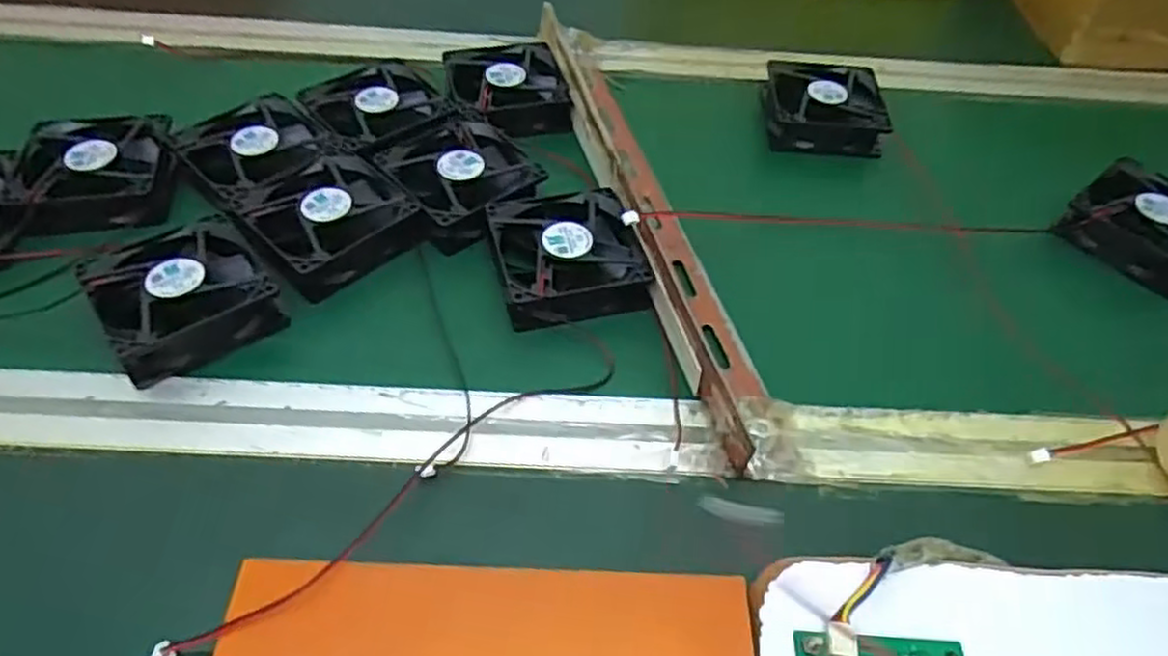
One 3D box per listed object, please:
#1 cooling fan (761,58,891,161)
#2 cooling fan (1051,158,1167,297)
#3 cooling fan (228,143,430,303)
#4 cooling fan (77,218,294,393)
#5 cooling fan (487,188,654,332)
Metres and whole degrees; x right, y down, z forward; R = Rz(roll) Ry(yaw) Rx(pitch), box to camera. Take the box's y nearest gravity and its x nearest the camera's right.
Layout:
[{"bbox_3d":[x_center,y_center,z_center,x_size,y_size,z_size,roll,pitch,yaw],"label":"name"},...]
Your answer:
[{"bbox_3d":[0.175,-0.162,0.538,0.081,0.032,0.077,4,47,2],"label":"cooling fan"},{"bbox_3d":[0.361,-0.067,0.470,0.077,0.029,0.078,-30,55,-27],"label":"cooling fan"},{"bbox_3d":[-0.151,-0.063,0.431,0.087,0.023,0.085,34,55,26],"label":"cooling fan"},{"bbox_3d":[-0.213,-0.019,0.393,0.078,0.030,0.084,-28,54,-25],"label":"cooling fan"},{"bbox_3d":[-0.008,-0.043,0.422,0.082,0.021,0.085,-9,48,-11],"label":"cooling fan"}]

